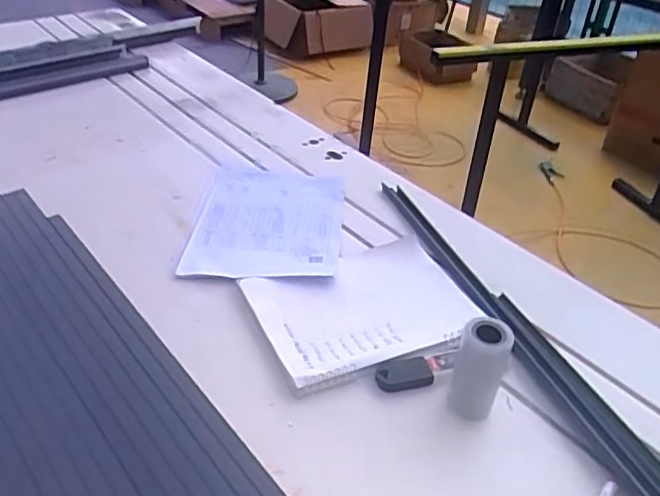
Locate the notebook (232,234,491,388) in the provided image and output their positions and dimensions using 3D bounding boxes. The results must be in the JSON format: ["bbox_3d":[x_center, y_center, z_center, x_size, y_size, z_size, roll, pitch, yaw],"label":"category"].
[{"bbox_3d":[0.042,0.069,0.761,0.257,0.020,0.197,-11,38,-21],"label":"notebook"}]

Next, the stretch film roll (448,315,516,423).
[{"bbox_3d":[0.150,0.124,0.631,0.052,0.105,0.044,17,37,18],"label":"stretch film roll"}]

